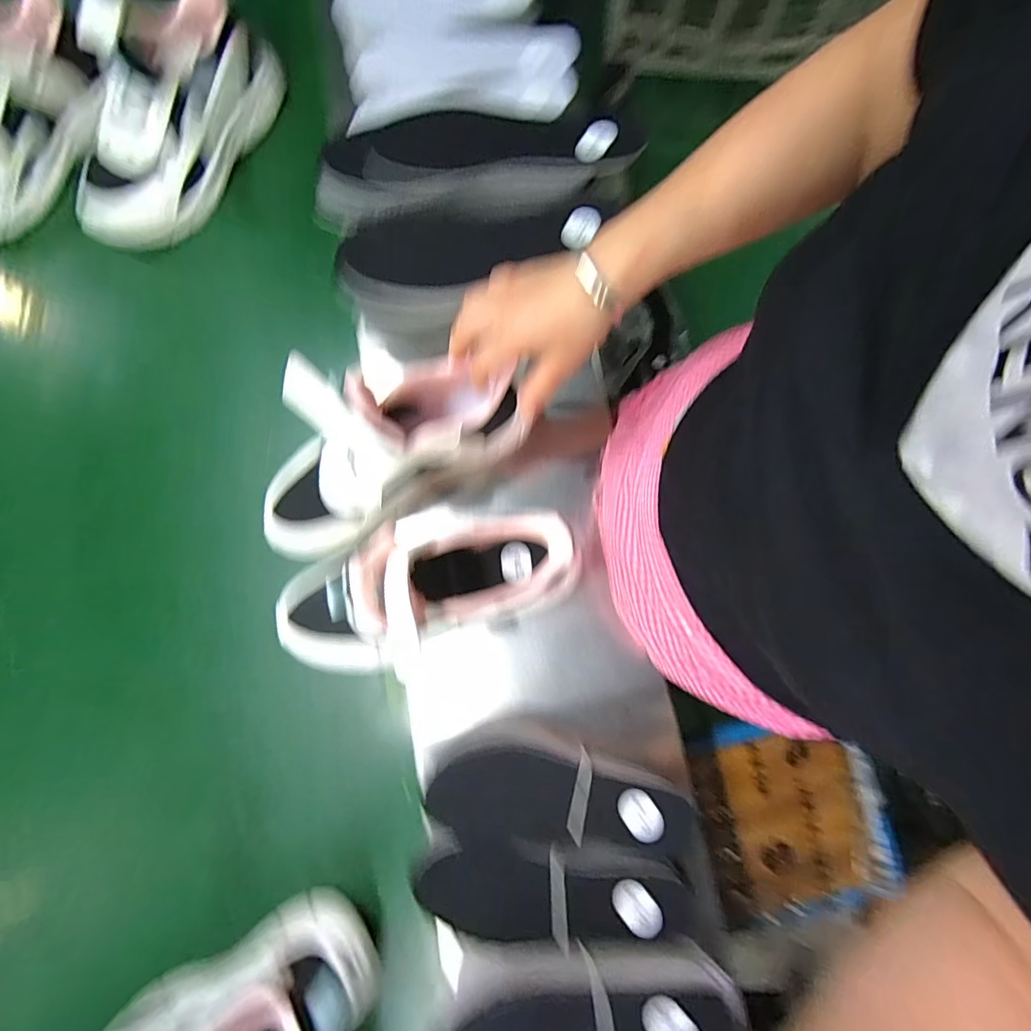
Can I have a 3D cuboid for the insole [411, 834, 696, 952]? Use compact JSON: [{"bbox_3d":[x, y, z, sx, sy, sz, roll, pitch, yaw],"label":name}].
[{"bbox_3d":[0.031,0.293,0.382,0.210,0.014,0.067,3,78,-1],"label":"insole"}]

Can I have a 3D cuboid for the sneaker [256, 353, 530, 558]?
[{"bbox_3d":[-0.111,-0.055,0.383,0.232,0.137,0.091,-27,80,-7],"label":"sneaker"}]

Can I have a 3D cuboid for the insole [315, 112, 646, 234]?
[{"bbox_3d":[-0.037,-0.315,0.441,0.277,0.023,0.096,-2,87,0],"label":"insole"}]

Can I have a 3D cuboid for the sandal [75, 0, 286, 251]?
[{"bbox_3d":[-0.370,-0.431,0.501,0.105,0.164,0.272,43,80,7],"label":"sandal"}]

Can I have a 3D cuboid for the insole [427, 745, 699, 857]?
[{"bbox_3d":[0.036,0.226,0.391,0.203,0.015,0.068,5,78,0],"label":"insole"}]

